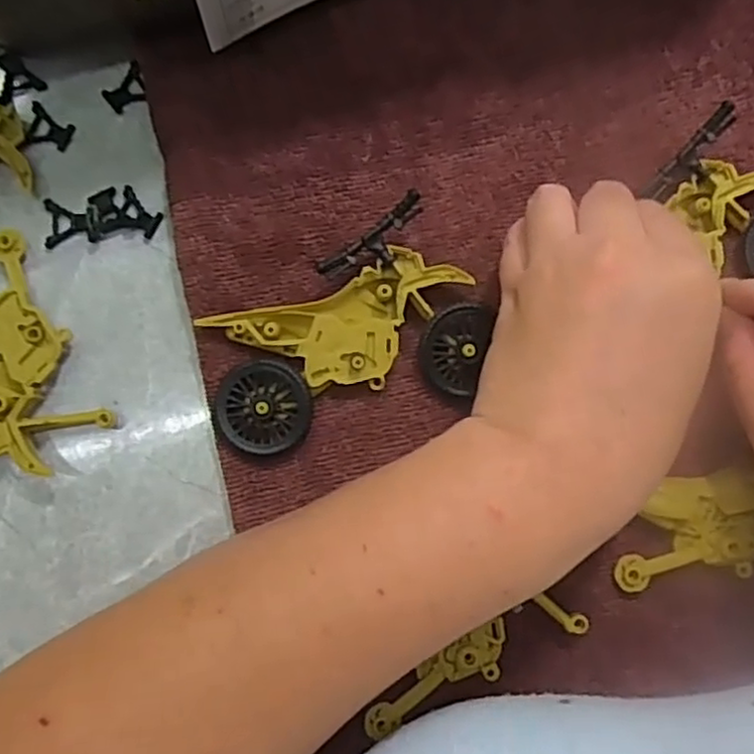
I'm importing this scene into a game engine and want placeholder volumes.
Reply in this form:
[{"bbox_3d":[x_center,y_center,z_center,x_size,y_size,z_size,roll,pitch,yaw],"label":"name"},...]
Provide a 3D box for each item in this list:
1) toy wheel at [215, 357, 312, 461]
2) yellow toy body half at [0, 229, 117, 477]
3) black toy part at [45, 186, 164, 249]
[{"bbox_3d":[-0.045,0.013,0.273,0.036,0.007,0.037,0,84,-1],"label":"toy wheel"},{"bbox_3d":[-0.148,-0.010,0.277,0.047,0.016,0.094,-29,86,-4],"label":"yellow toy body half"},{"bbox_3d":[-0.115,-0.068,0.289,0.046,0.004,0.022,-7,84,-2],"label":"black toy part"}]

